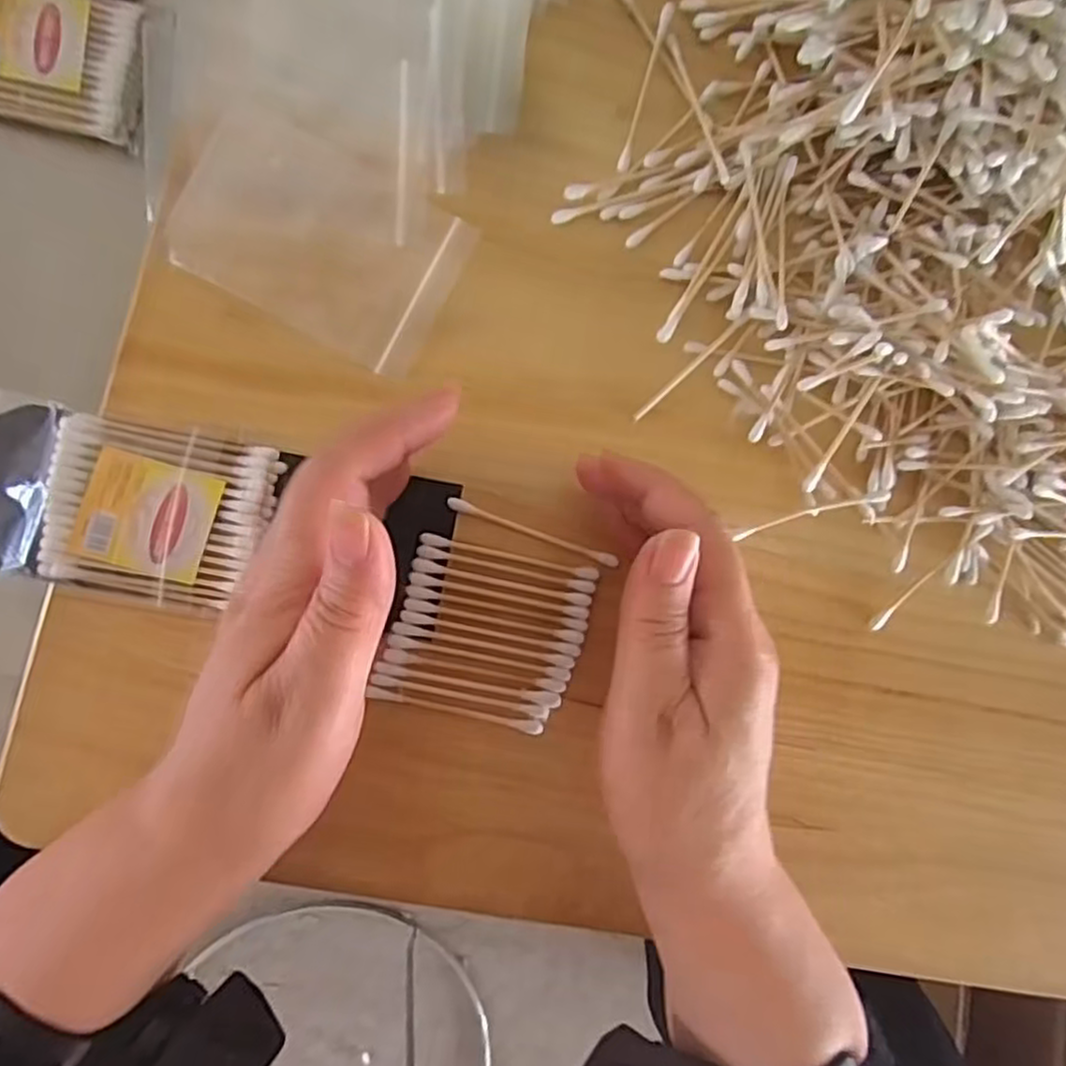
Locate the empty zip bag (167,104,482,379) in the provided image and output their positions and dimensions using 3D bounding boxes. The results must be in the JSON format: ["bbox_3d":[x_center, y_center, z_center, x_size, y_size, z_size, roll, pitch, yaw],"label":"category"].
[{"bbox_3d":[-0.081,-0.112,0.280,0.101,0.004,0.068,28,86,-8],"label":"empty zip bag"}]

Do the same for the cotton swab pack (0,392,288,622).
[{"bbox_3d":[-0.157,-0.010,0.265,0.118,0.017,0.064,12,88,-9],"label":"cotton swab pack"}]

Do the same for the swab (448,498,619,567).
[{"bbox_3d":[0.000,0.000,0.291,0.071,0.004,0.005,20,87,-9],"label":"swab"}]

